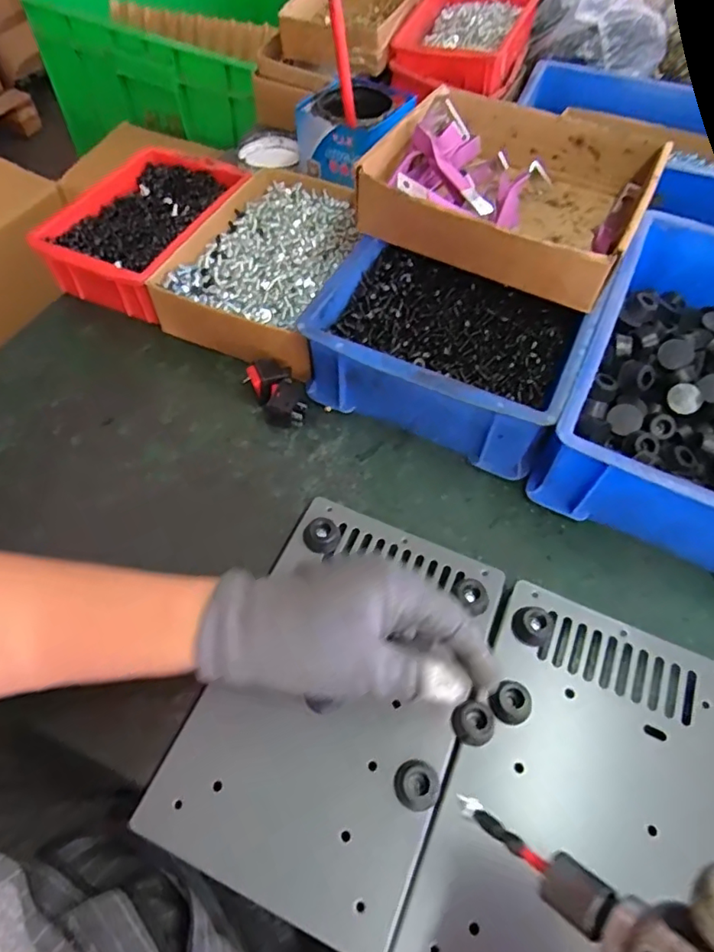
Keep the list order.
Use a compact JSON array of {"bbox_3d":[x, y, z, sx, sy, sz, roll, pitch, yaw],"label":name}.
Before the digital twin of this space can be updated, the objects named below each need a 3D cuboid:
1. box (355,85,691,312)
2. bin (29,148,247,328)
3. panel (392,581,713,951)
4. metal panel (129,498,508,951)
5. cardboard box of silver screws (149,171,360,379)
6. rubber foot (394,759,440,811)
[{"bbox_3d":[0.134,-0.245,0.471,0.216,0.055,0.194,30,61,17],"label":"box"},{"bbox_3d":[-0.209,-0.246,0.565,0.134,0.070,0.205,21,59,12],"label":"bin"},{"bbox_3d":[0.128,0.182,0.306,0.141,0.020,0.225,23,59,13],"label":"panel"},{"bbox_3d":[-0.009,0.126,0.336,0.152,0.027,0.225,22,56,12],"label":"metal panel"},{"bbox_3d":[-0.072,-0.199,0.538,0.156,0.068,0.232,21,59,12],"label":"cardboard box of silver screws"},{"bbox_3d":[0.033,0.172,0.306,0.023,0.013,0.024,-13,58,-10],"label":"rubber foot"}]

